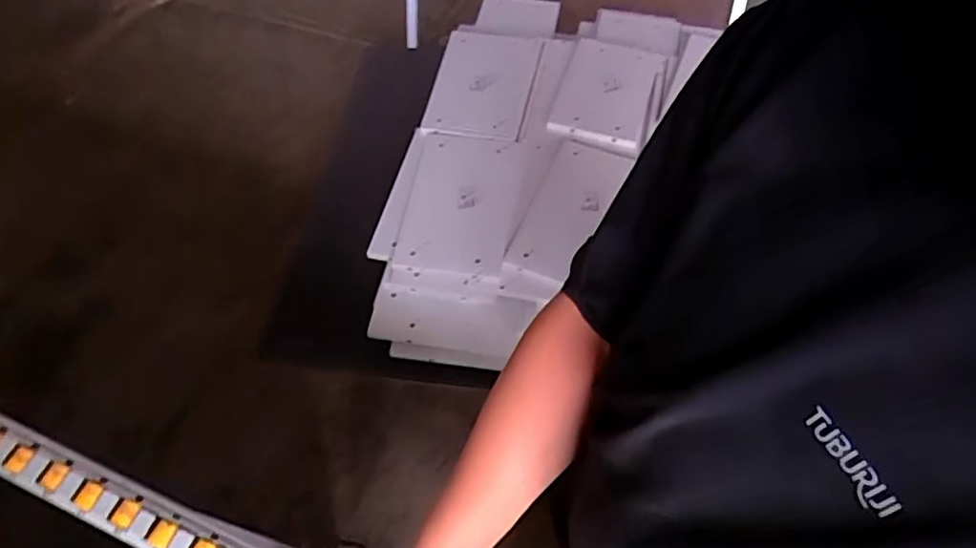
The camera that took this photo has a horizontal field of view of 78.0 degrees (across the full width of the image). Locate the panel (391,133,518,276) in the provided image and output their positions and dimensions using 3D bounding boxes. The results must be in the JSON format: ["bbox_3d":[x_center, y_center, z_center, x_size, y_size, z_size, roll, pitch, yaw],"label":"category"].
[{"bbox_3d":[-0.054,-0.165,1.303,0.235,0.040,0.361,6,57,4],"label":"panel"}]

